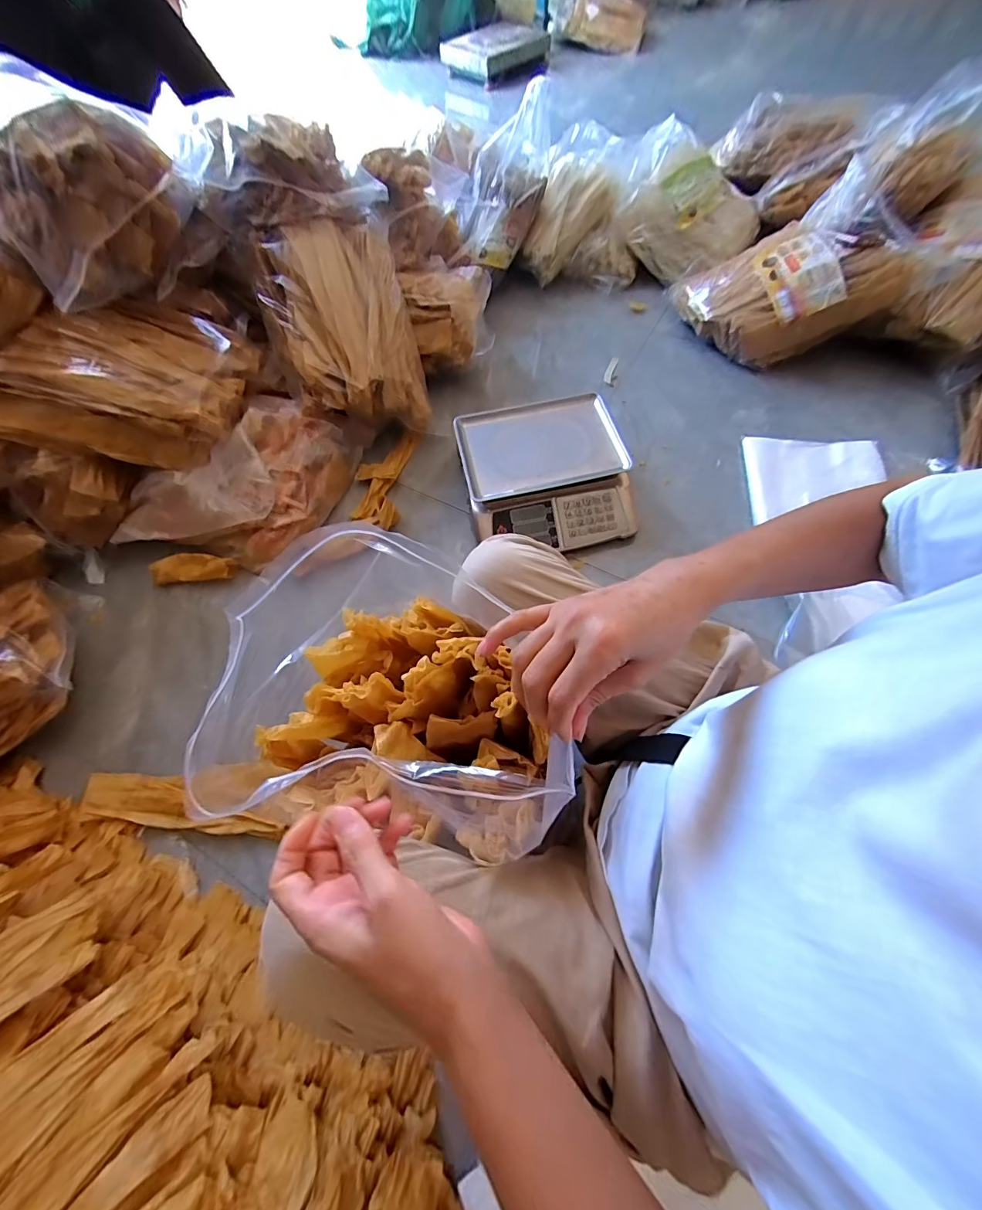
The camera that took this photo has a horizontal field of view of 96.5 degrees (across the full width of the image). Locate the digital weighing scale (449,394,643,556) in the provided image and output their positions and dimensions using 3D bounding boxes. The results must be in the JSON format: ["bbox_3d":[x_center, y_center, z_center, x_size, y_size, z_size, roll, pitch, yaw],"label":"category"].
[{"bbox_3d":[0.113,-0.276,0.941,0.334,0.112,0.332,-13,64,-3],"label":"digital weighing scale"}]

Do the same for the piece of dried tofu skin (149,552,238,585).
[{"bbox_3d":[-0.623,-0.081,0.922,0.179,0.030,0.059,-6,63,1],"label":"piece of dried tofu skin"}]

